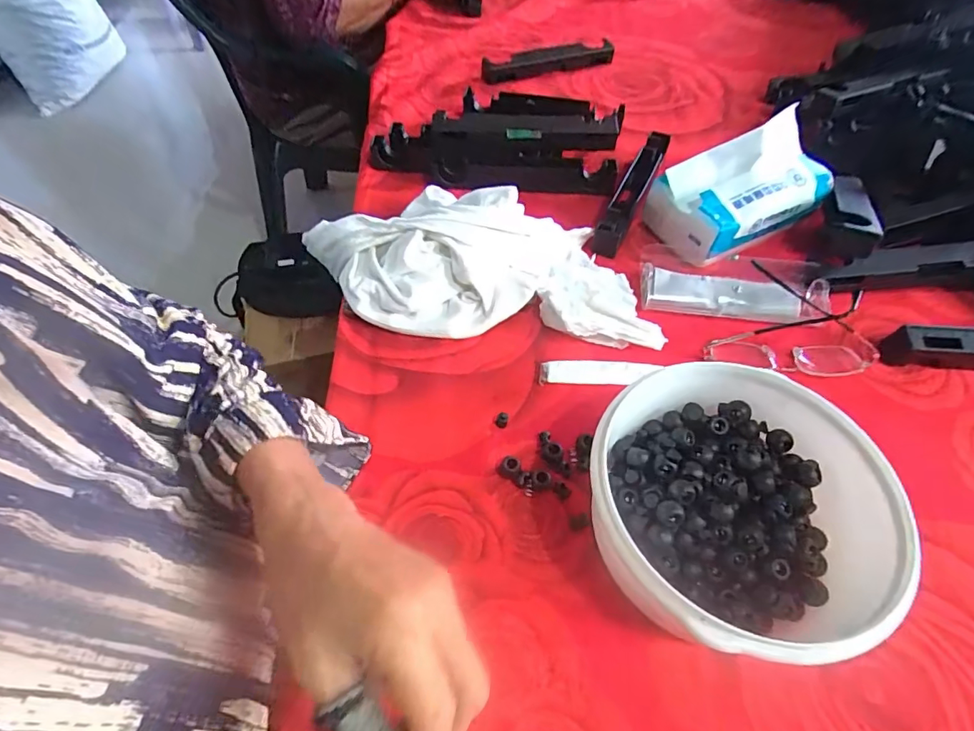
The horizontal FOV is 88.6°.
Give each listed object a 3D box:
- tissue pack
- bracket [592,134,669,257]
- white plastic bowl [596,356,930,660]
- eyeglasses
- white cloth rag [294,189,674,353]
[{"bbox_3d":[0.246,-0.169,0.479,0.168,0.090,0.086,-22,56,-16],"label":"tissue pack"},{"bbox_3d":[0.152,-0.181,0.518,0.028,0.035,0.185,21,56,15],"label":"bracket"},{"bbox_3d":[0.145,0.084,0.295,0.152,0.074,0.156,0,53,0],"label":"white plastic bowl"},{"bbox_3d":[0.247,-0.039,0.416,0.133,0.032,0.092,5,53,4],"label":"eyeglasses"},{"bbox_3d":[-0.014,-0.088,0.435,0.308,0.060,0.133,3,53,2],"label":"white cloth rag"}]

